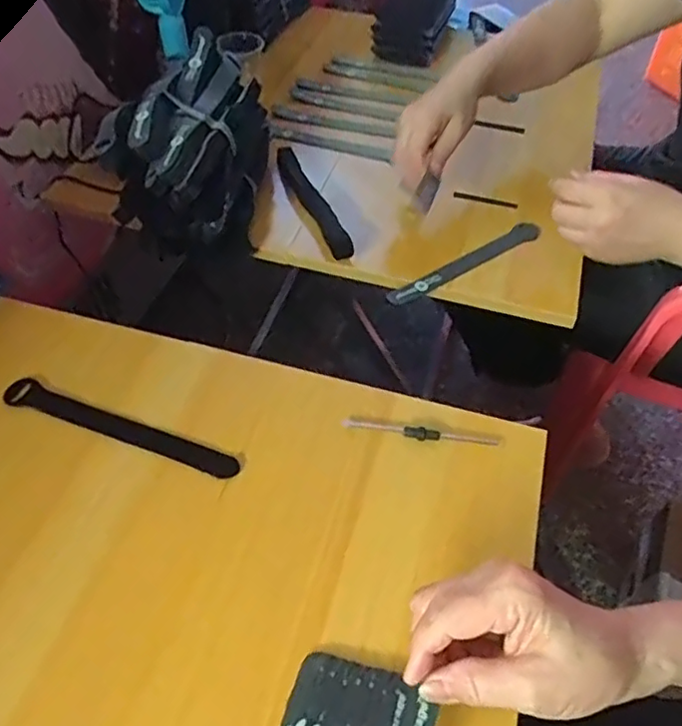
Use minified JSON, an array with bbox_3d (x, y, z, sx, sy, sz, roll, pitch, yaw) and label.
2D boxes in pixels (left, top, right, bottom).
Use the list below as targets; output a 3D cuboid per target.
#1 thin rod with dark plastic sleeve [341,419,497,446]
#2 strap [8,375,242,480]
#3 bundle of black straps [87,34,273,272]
[{"bbox_3d":[0.059,0.051,0.453,0.114,0.008,0.012,9,52,5],"label":"thin rod with dark plastic sleeve"},{"bbox_3d":[-0.167,0.047,0.454,0.195,0.004,0.023,19,54,12],"label":"strap"},{"bbox_3d":[-0.155,-0.216,0.629,0.135,0.128,0.199,3,52,0],"label":"bundle of black straps"}]

